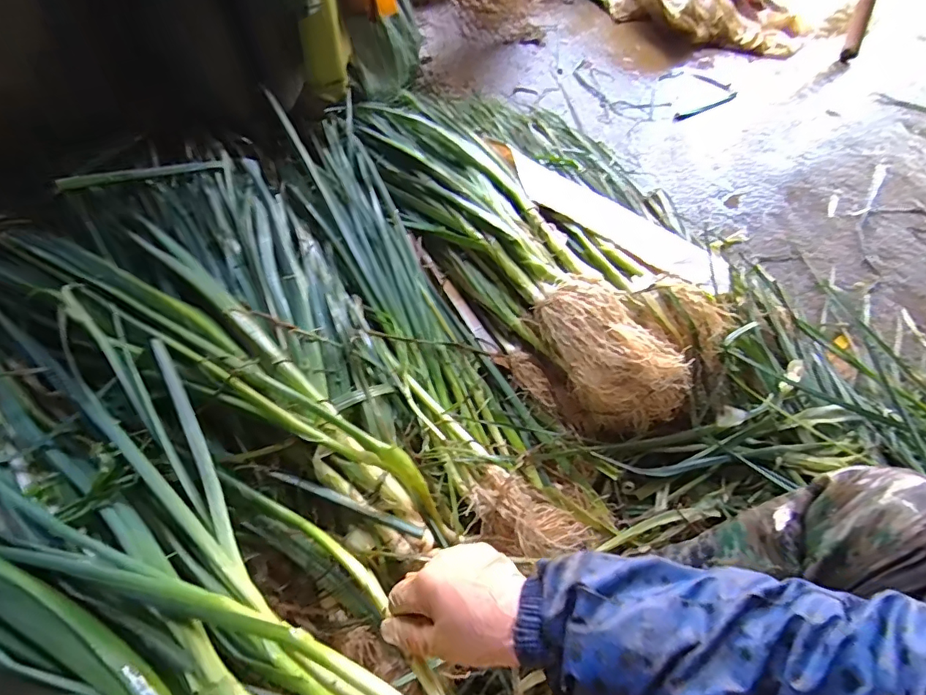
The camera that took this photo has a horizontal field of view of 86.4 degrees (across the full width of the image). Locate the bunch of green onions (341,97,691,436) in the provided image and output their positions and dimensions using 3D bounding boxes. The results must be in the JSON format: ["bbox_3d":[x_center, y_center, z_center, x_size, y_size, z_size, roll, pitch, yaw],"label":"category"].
[{"bbox_3d":[0.039,-0.198,0.808,0.204,0.121,0.784,-25,61,-21],"label":"bunch of green onions"}]

